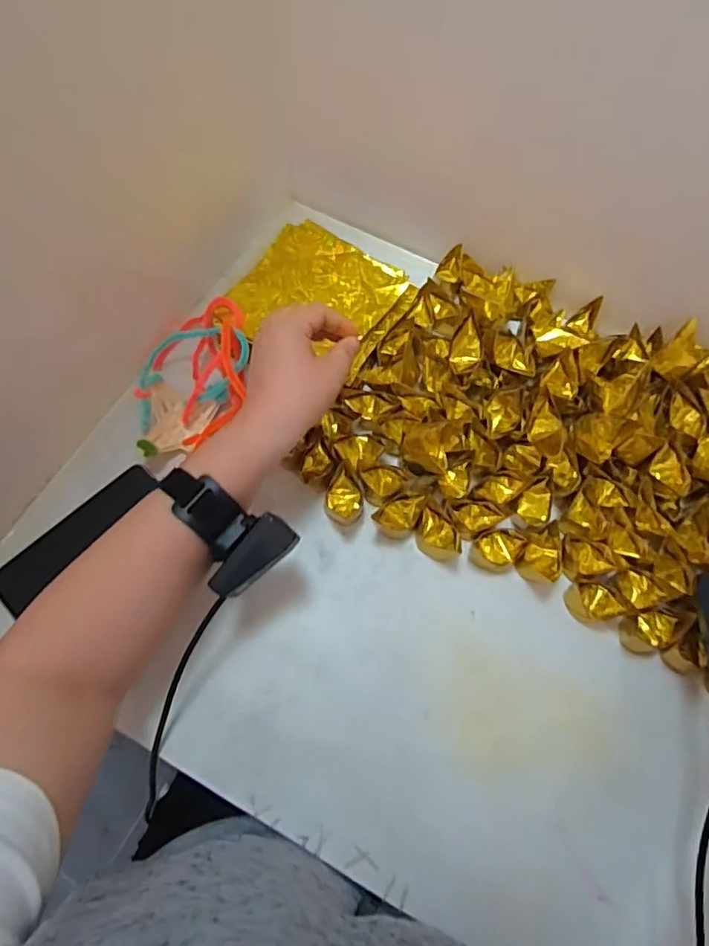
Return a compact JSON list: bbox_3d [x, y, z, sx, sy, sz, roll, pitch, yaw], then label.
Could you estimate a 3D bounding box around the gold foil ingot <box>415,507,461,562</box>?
[{"bbox_3d":[0.076,0.059,0.513,0.047,0.027,0.032,37,71,12],"label":"gold foil ingot"}]

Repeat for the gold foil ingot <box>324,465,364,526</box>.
[{"bbox_3d":[-0.008,0.022,0.523,0.035,0.023,0.046,12,68,3],"label":"gold foil ingot"}]

